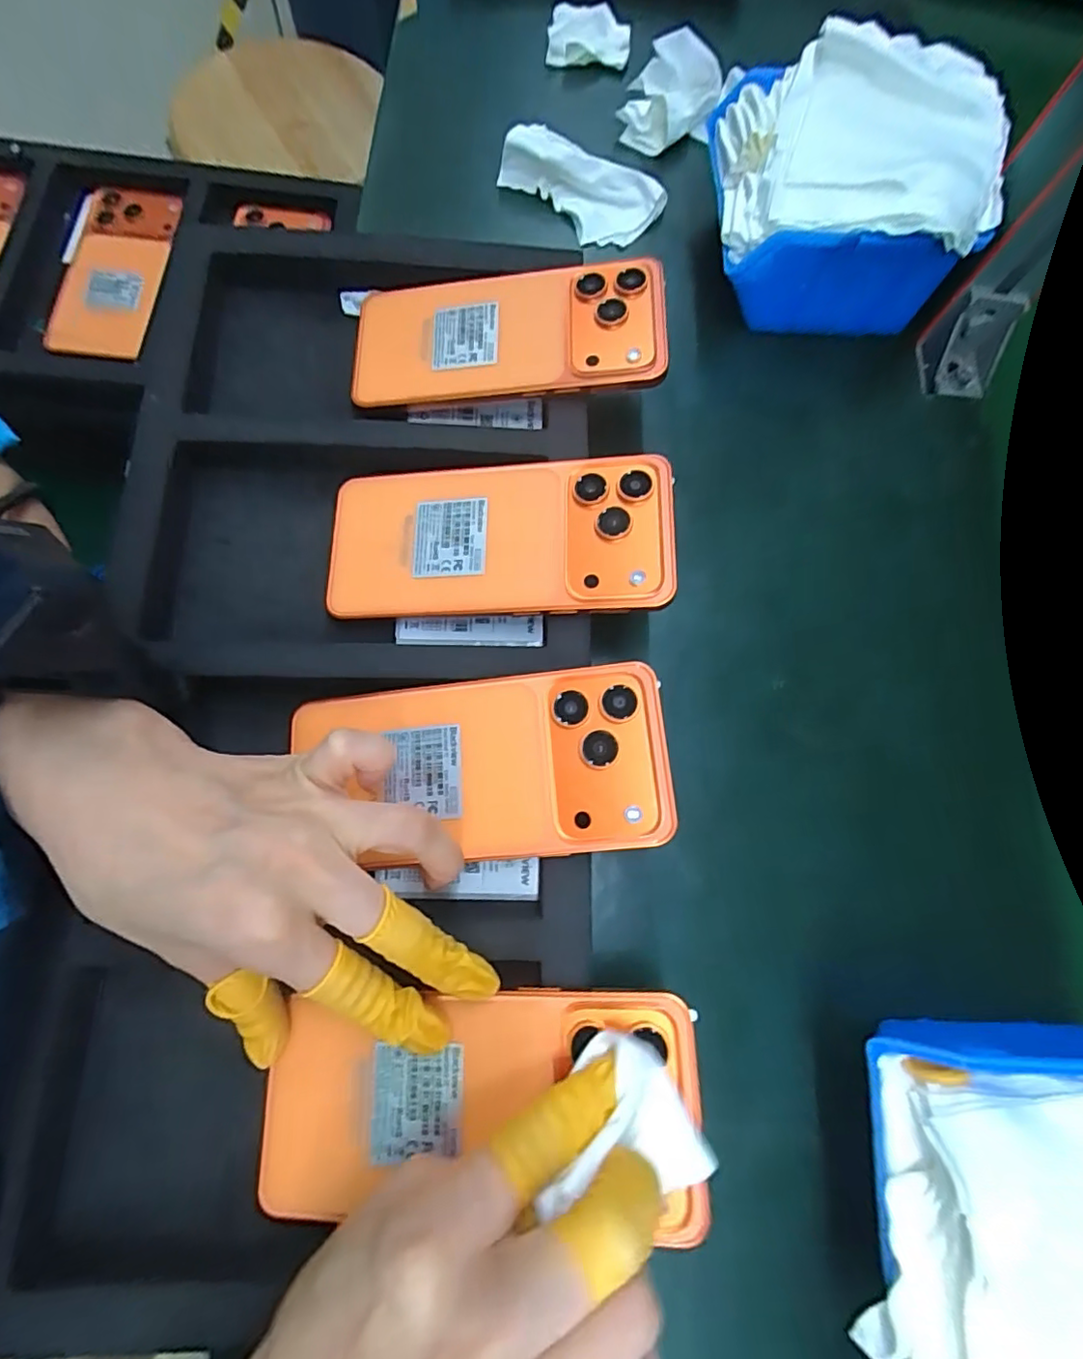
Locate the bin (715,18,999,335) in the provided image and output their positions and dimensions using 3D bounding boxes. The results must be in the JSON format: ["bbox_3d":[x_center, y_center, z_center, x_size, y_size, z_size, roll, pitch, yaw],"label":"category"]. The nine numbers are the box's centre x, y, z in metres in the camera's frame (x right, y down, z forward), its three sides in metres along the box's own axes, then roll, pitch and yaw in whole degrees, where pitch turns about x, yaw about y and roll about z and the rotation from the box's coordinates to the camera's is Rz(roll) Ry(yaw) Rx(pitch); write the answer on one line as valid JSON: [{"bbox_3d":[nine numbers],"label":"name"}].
[{"bbox_3d":[0.166,-0.279,0.335,0.141,0.098,0.135,8,74,1],"label":"bin"}]

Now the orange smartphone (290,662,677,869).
[{"bbox_3d":[-0.027,0.037,0.246,0.156,0.005,0.075,-7,75,8],"label":"orange smartphone"}]

